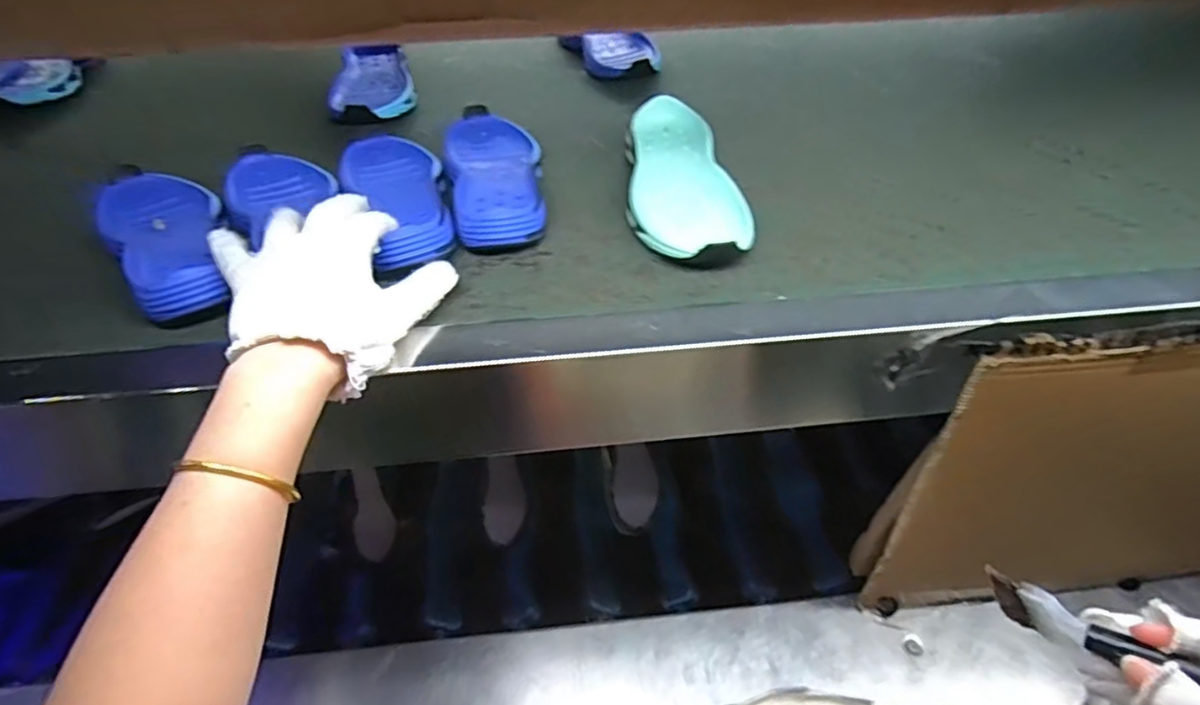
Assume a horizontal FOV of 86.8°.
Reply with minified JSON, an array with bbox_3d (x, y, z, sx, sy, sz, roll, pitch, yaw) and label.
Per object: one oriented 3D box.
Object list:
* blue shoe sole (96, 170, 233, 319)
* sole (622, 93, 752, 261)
[{"bbox_3d":[-0.328,-0.092,0.480,0.082,0.031,0.179,-22,53,-23],"label":"blue shoe sole"},{"bbox_3d":[0.064,-0.146,0.525,0.087,0.039,0.214,-4,42,-5],"label":"sole"}]

